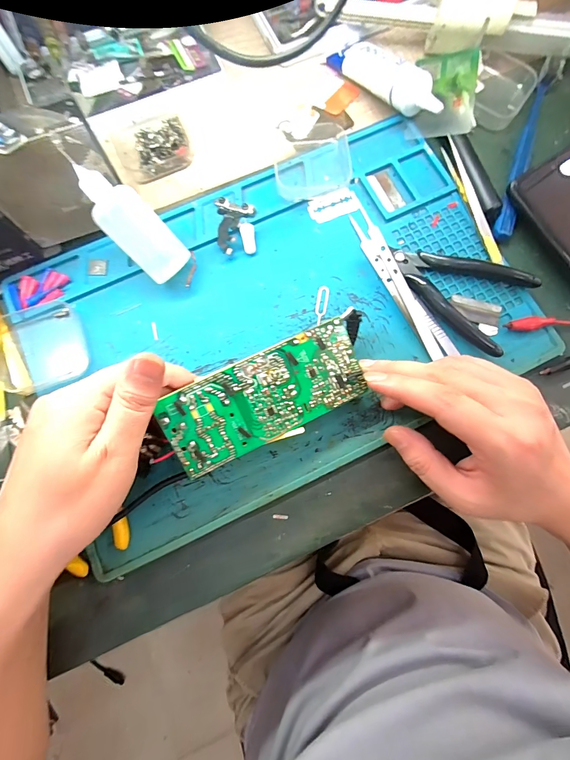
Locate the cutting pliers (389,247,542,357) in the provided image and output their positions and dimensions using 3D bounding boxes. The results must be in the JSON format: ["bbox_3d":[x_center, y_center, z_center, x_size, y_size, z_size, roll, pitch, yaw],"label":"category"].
[{"bbox_3d":[0.143,-0.078,0.268,0.072,0.015,0.108,-40,81,-8],"label":"cutting pliers"}]

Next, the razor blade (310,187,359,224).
[{"bbox_3d":[0.041,-0.149,0.291,0.042,0.004,0.024,-17,79,-3],"label":"razor blade"}]

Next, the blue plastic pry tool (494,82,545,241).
[{"bbox_3d":[0.206,-0.191,0.295,0.014,0.009,0.164,21,79,4],"label":"blue plastic pry tool"}]

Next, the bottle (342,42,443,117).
[{"bbox_3d":[0.092,-0.261,0.302,0.034,0.028,0.107,-42,81,-8],"label":"bottle"}]

